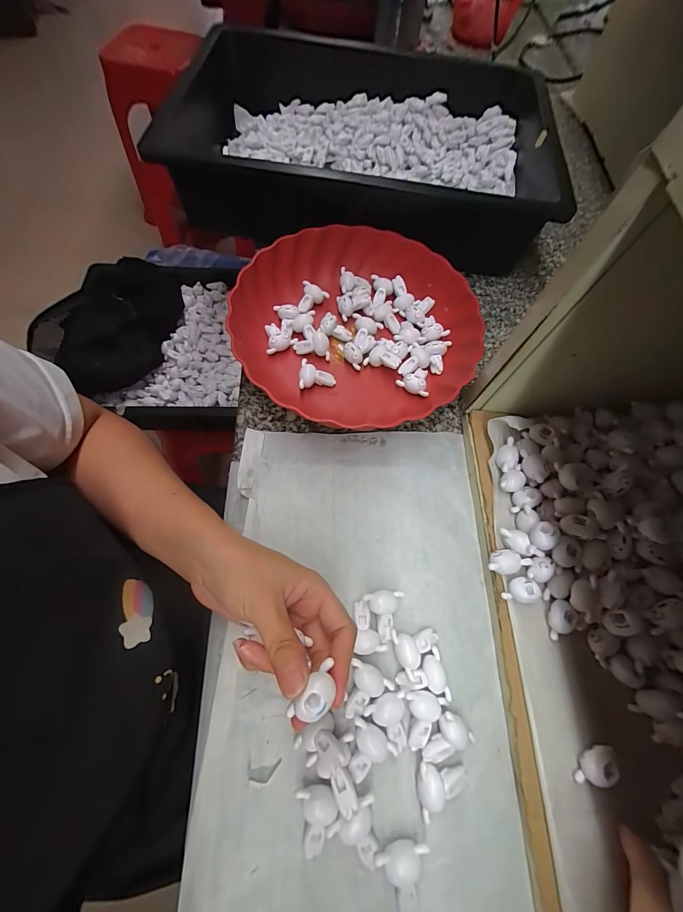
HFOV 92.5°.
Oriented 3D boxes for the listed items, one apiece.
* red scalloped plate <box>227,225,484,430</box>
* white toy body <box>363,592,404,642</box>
[{"bbox_3d":[0.015,-0.141,0.335,0.232,0.047,0.214,1,68,-3],"label":"red scalloped plate"},{"bbox_3d":[0.034,0.124,0.254,0.030,0.019,0.035,-4,68,-5],"label":"white toy body"}]

